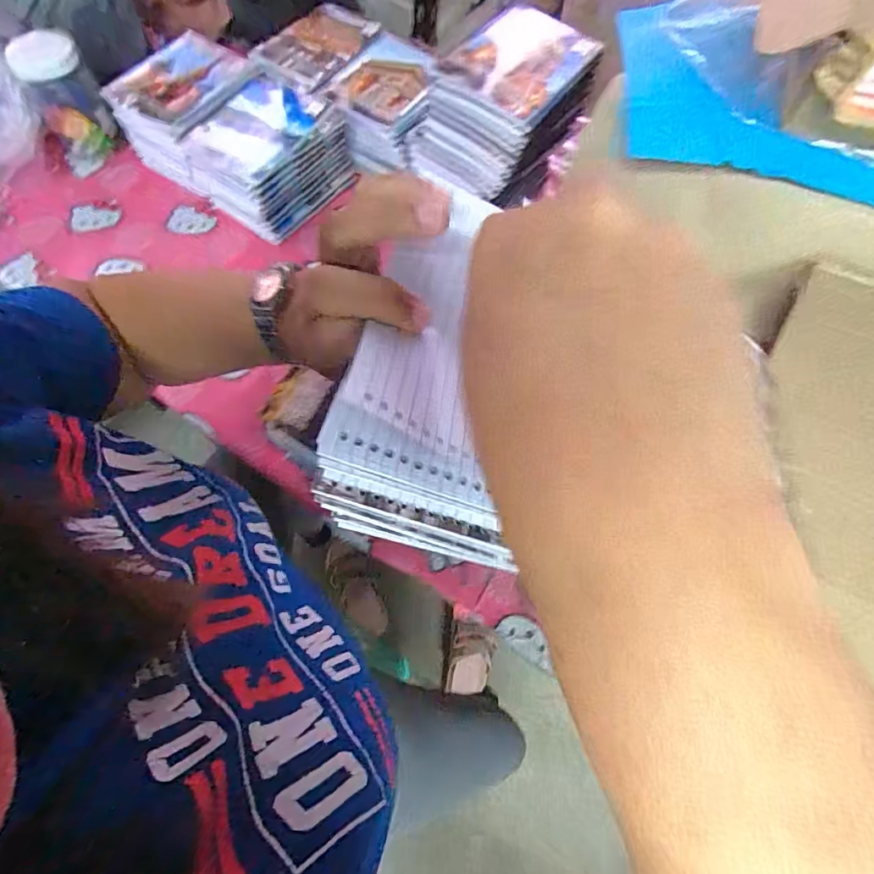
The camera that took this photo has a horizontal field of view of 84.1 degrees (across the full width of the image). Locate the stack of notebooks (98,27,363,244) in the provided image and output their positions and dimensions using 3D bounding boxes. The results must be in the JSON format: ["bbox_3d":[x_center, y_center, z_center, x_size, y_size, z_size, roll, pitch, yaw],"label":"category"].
[{"bbox_3d":[-0.329,-0.497,0.791,0.318,0.114,0.212,32,70,12],"label":"stack of notebooks"}]

